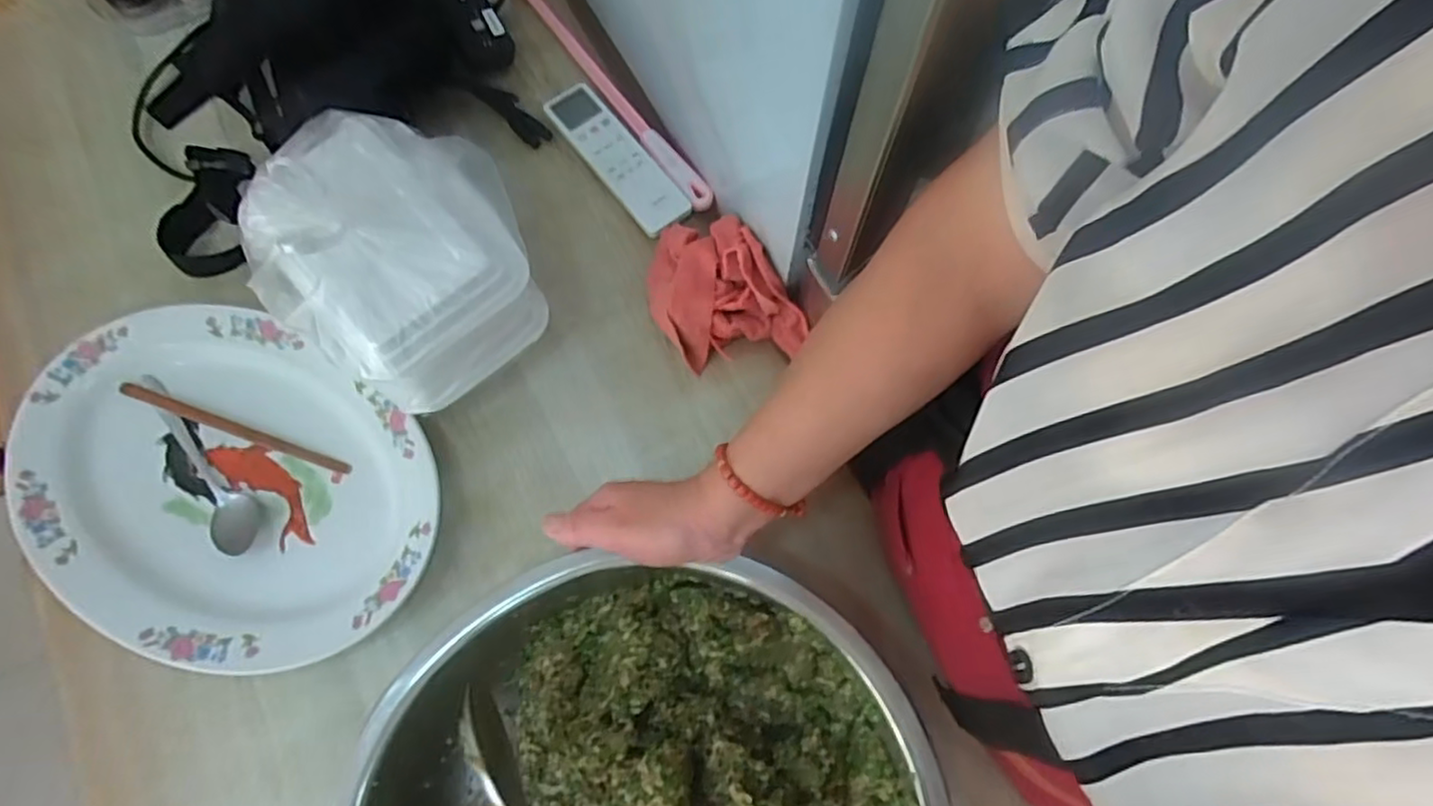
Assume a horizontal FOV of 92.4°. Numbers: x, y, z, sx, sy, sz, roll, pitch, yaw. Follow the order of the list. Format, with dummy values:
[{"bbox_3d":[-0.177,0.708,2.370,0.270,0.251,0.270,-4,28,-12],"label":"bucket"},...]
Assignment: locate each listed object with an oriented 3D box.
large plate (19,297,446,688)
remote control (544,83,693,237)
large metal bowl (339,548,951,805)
[{"bbox_3d":[-0.377,0.064,0.529,0.327,0.034,0.240,33,75,10],"label":"large plate"},{"bbox_3d":[-0.090,-0.225,0.627,0.052,0.012,0.172,-37,76,-11],"label":"remote control"},{"bbox_3d":[-0.049,0.271,0.426,0.324,0.091,0.348,0,72,0],"label":"large metal bowl"}]

